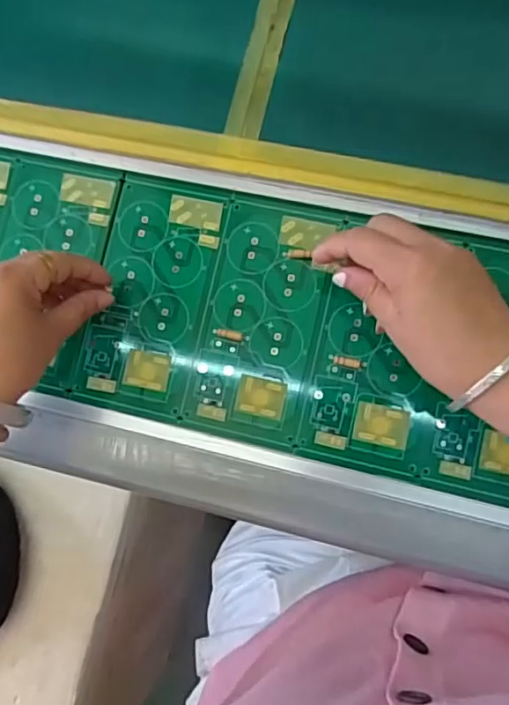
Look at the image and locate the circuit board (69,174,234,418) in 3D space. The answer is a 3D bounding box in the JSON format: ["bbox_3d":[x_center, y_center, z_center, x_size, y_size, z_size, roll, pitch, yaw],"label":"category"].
[{"bbox_3d":[-0.071,-0.041,0.404,0.079,0.004,0.158,13,86,7],"label":"circuit board"}]

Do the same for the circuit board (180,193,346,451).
[{"bbox_3d":[0.006,-0.023,0.392,0.078,0.004,0.156,12,86,7],"label":"circuit board"}]

